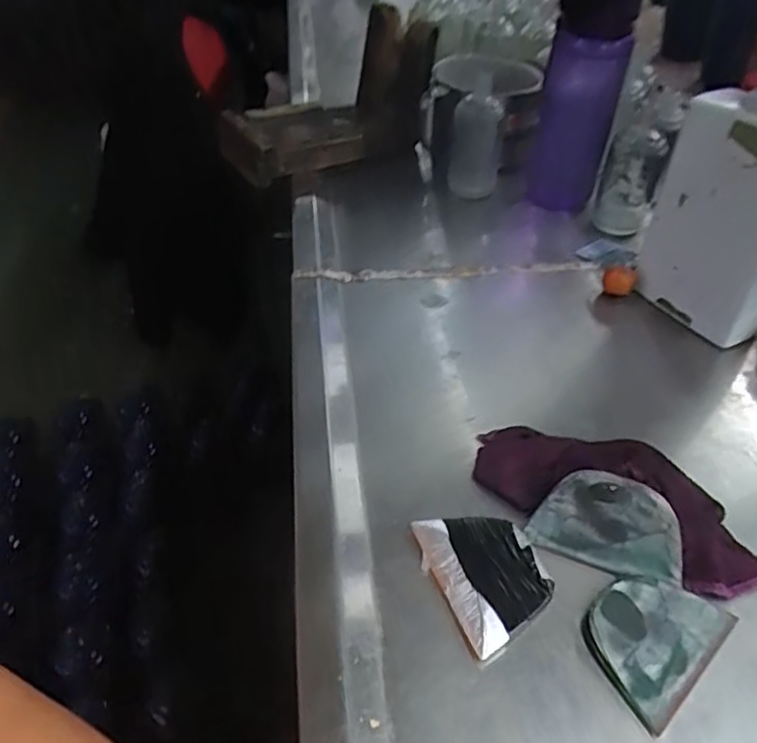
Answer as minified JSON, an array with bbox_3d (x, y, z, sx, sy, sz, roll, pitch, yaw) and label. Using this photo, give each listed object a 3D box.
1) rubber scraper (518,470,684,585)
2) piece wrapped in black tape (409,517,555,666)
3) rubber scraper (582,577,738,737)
[{"bbox_3d":[0.133,0.087,0.385,0.086,0.004,0.055,10,73,17],"label":"rubber scraper"},{"bbox_3d":[0.061,0.113,0.372,0.061,0.012,0.083,-20,46,-19],"label":"piece wrapped in black tape"},{"bbox_3d":[0.145,0.138,0.346,0.081,0.010,0.057,-33,51,-30],"label":"rubber scraper"}]

